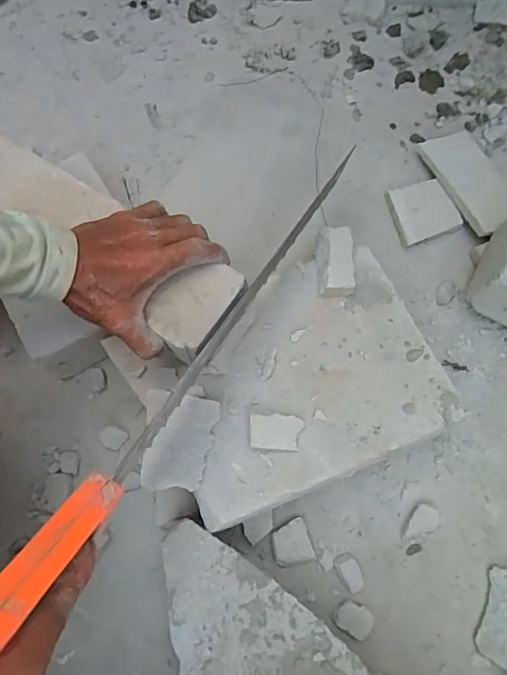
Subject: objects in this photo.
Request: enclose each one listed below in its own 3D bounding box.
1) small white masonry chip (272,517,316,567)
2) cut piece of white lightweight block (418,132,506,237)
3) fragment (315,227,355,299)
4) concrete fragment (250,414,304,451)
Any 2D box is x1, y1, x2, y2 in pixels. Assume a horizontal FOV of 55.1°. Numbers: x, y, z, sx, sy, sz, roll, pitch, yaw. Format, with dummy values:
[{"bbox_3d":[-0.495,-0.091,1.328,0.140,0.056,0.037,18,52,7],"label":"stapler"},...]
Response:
[{"bbox_3d":[0.036,0.196,0.460,0.036,0.024,0.038,-20,73,-5],"label":"small white masonry chip"},{"bbox_3d":[0.259,-0.186,0.572,0.082,0.010,0.144,-19,64,-16],"label":"cut piece of white lightweight block"},{"bbox_3d":[0.079,-0.076,0.471,0.035,0.017,0.071,-1,72,1],"label":"fragment"},{"bbox_3d":[0.019,0.080,0.411,0.044,0.013,0.028,1,72,2],"label":"concrete fragment"}]

